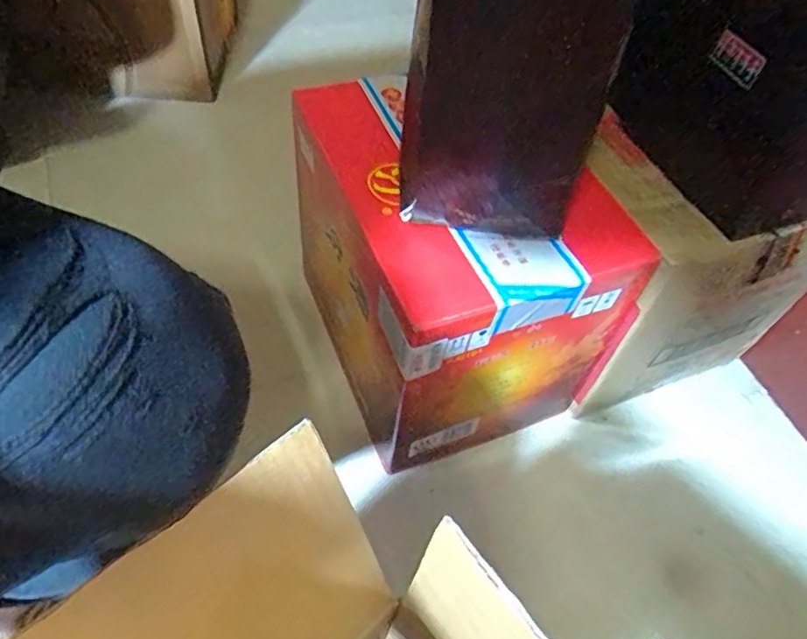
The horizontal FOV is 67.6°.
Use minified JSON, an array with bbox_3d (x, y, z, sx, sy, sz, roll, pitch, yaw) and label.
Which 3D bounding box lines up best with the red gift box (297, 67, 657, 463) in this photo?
[{"bbox_3d":[0.044,-0.052,0.693,0.247,0.308,0.325,-18,58,-17],"label":"red gift box"}]

